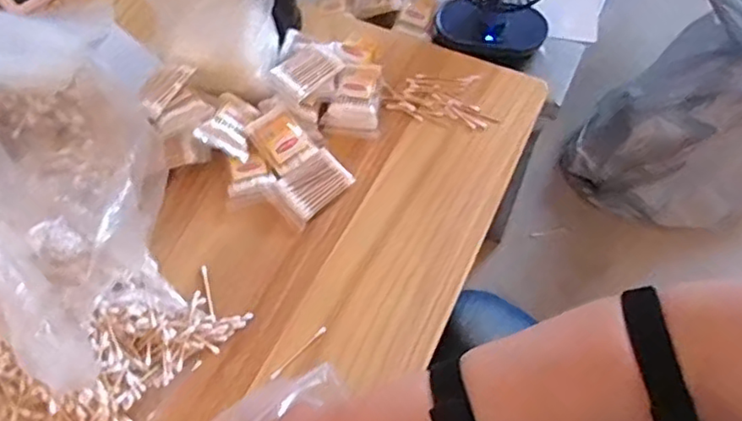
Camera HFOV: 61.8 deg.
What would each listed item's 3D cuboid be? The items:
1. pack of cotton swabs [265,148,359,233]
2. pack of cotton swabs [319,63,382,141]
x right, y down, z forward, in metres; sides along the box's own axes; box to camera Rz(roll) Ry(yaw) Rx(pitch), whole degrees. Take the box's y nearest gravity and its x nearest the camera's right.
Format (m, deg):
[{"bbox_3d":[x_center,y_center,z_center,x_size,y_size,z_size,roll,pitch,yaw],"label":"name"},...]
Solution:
[{"bbox_3d":[-0.068,-0.027,0.699,0.088,0.011,0.059,-43,85,-15],"label":"pack of cotton swabs"},{"bbox_3d":[-0.019,-0.133,0.743,0.067,0.037,0.095,9,62,8],"label":"pack of cotton swabs"}]

